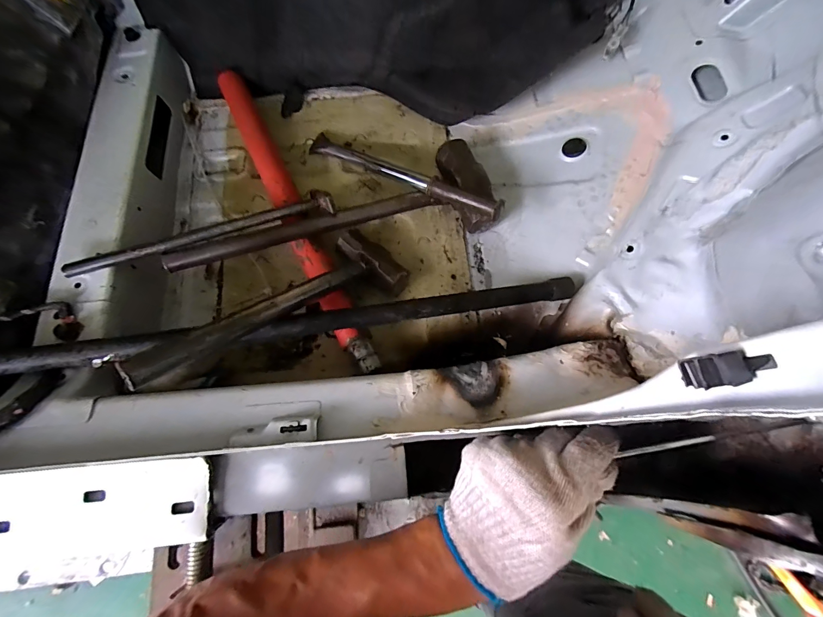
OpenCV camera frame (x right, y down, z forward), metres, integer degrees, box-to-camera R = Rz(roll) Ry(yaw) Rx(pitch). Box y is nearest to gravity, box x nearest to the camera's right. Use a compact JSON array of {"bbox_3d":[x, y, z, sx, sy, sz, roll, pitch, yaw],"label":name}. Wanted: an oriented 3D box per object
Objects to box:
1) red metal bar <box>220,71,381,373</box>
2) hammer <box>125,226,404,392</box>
[{"bbox_3d":[-0.173,-0.142,0.505,0.043,0.052,0.506,-25,74,-10],"label":"red metal bar"},{"bbox_3d":[-0.138,-0.008,0.390,0.098,0.031,0.303,46,49,12],"label":"hammer"}]

